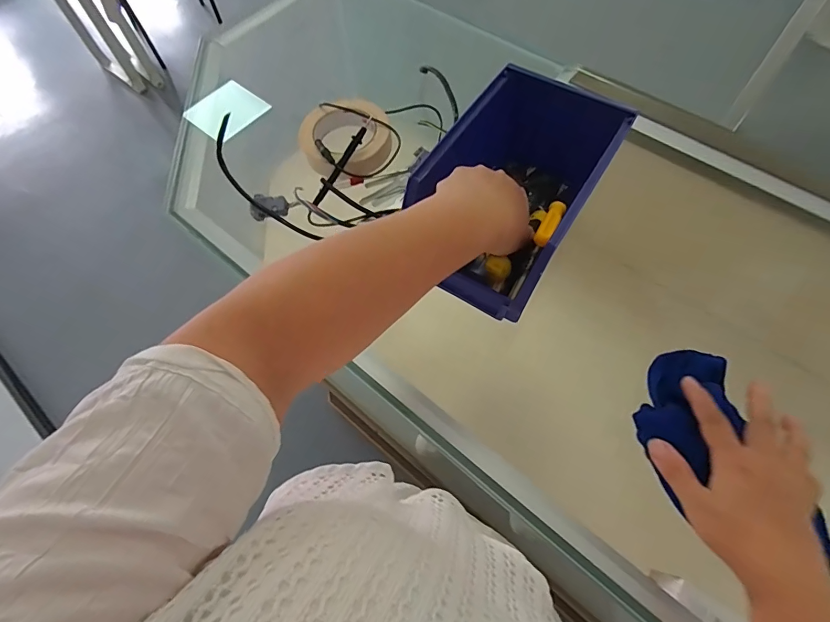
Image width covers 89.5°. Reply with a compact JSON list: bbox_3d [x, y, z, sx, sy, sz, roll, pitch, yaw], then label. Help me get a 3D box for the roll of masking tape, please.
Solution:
[{"bbox_3d":[-0.086,-0.223,0.524,0.115,0.043,0.113,-1,64,1],"label":"roll of masking tape"}]

